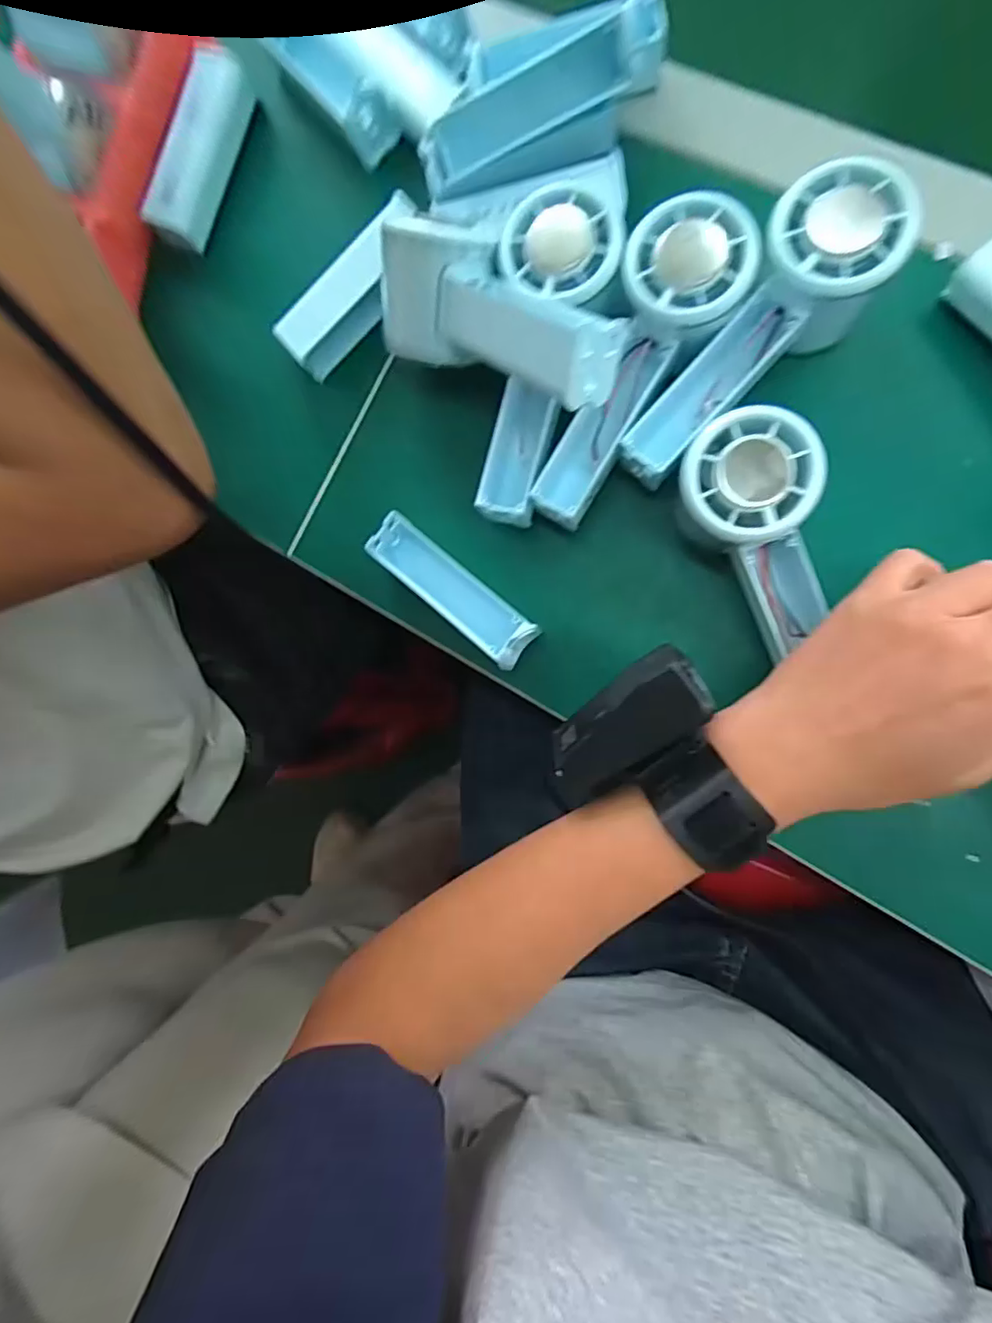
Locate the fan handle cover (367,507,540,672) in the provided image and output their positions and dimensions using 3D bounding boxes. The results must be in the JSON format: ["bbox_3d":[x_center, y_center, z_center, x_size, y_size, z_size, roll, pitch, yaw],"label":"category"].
[{"bbox_3d":[-0.023,-0.039,0.325,0.101,0.037,0.027,40,96,8],"label":"fan handle cover"}]

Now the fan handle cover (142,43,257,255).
[{"bbox_3d":[-0.177,-0.310,0.358,0.030,0.025,0.109,23,93,9],"label":"fan handle cover"}]

